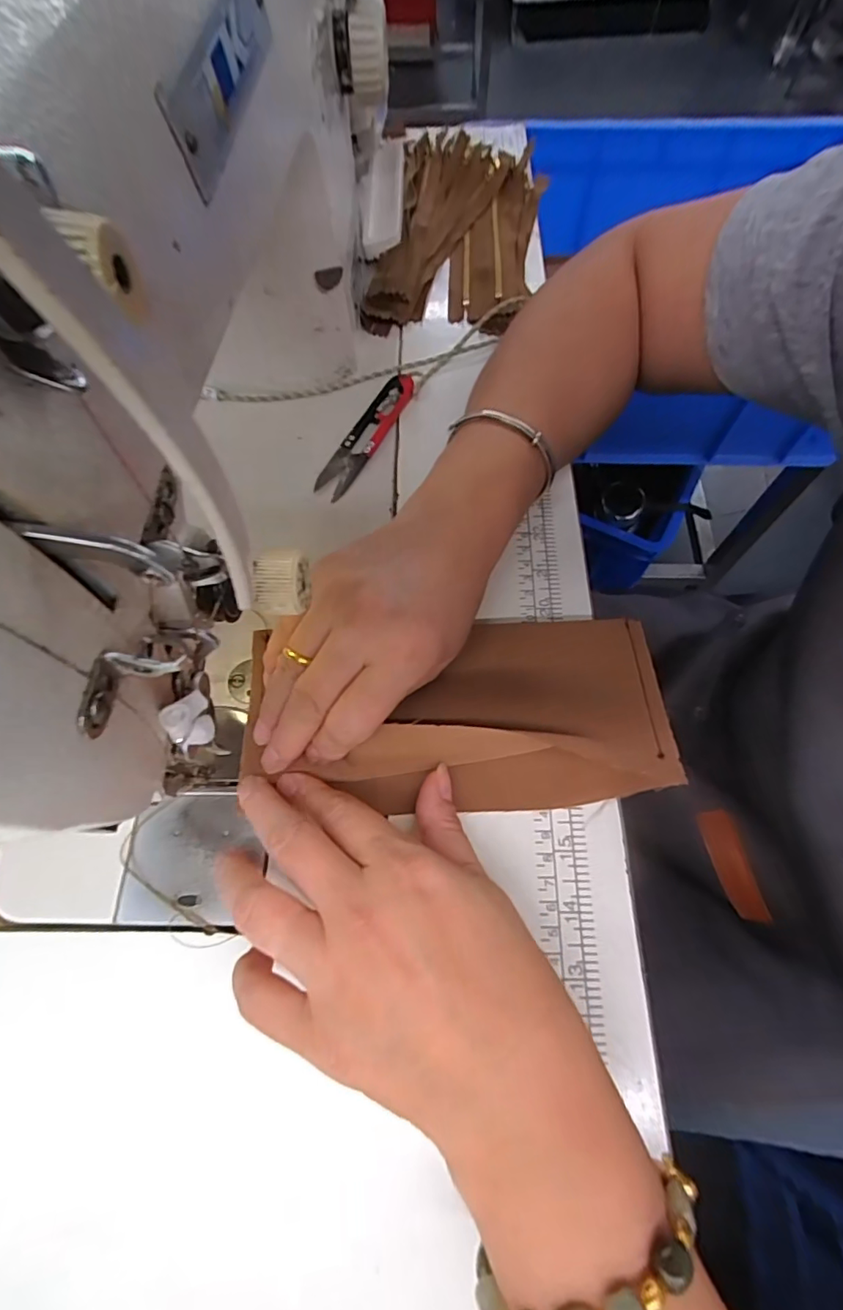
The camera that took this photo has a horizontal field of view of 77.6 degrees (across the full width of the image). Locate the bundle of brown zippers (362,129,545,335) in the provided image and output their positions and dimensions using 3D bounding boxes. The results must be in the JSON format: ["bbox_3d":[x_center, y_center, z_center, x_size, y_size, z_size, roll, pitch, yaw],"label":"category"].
[{"bbox_3d":[0.030,-0.343,0.426,0.123,0.031,0.220,6,66,4],"label":"bundle of brown zippers"}]

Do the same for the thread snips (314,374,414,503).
[{"bbox_3d":[-0.036,-0.145,0.343,0.023,0.010,0.104,25,69,12],"label":"thread snips"}]

